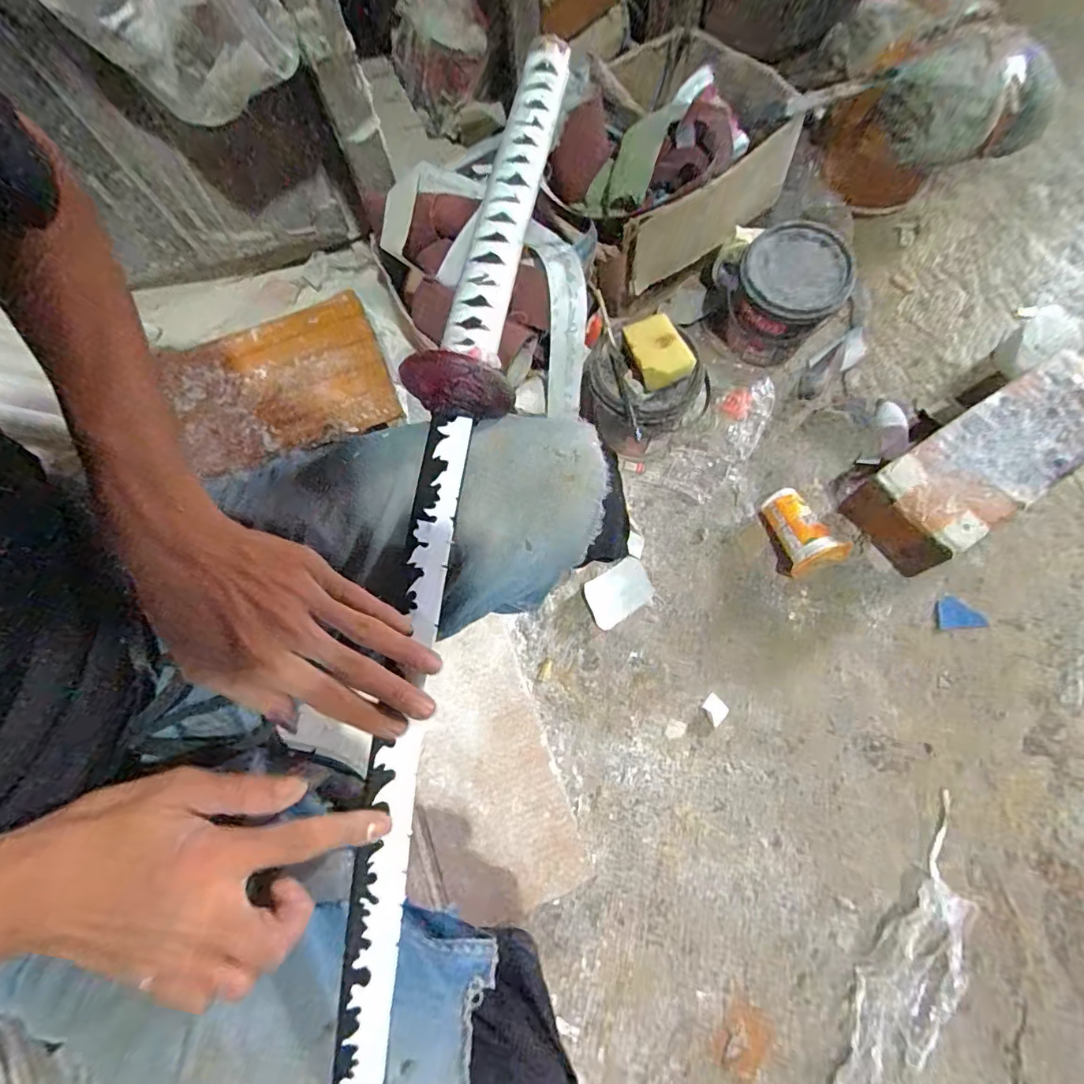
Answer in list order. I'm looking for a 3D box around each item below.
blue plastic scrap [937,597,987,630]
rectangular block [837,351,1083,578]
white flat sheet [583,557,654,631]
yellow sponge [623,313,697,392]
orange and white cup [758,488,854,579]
[{"bbox_3d":[0.491,0.083,0.625,0.055,0.004,0.037,-3,72,2],"label":"blue plastic scrap"},{"bbox_3d":[0.527,-0.097,0.633,0.321,0.108,0.118,-32,75,-8],"label":"rectangular block"},{"bbox_3d":[0.093,0.060,0.641,0.083,0.006,0.058,-33,72,-11],"label":"white flat sheet"},{"bbox_3d":[0.124,-0.205,0.575,0.050,0.031,0.070,-28,73,-6],"label":"yellow sponge"},{"bbox_3d":[0.303,-0.013,0.629,0.064,0.061,0.103,-26,74,-7],"label":"orange and white cup"}]

